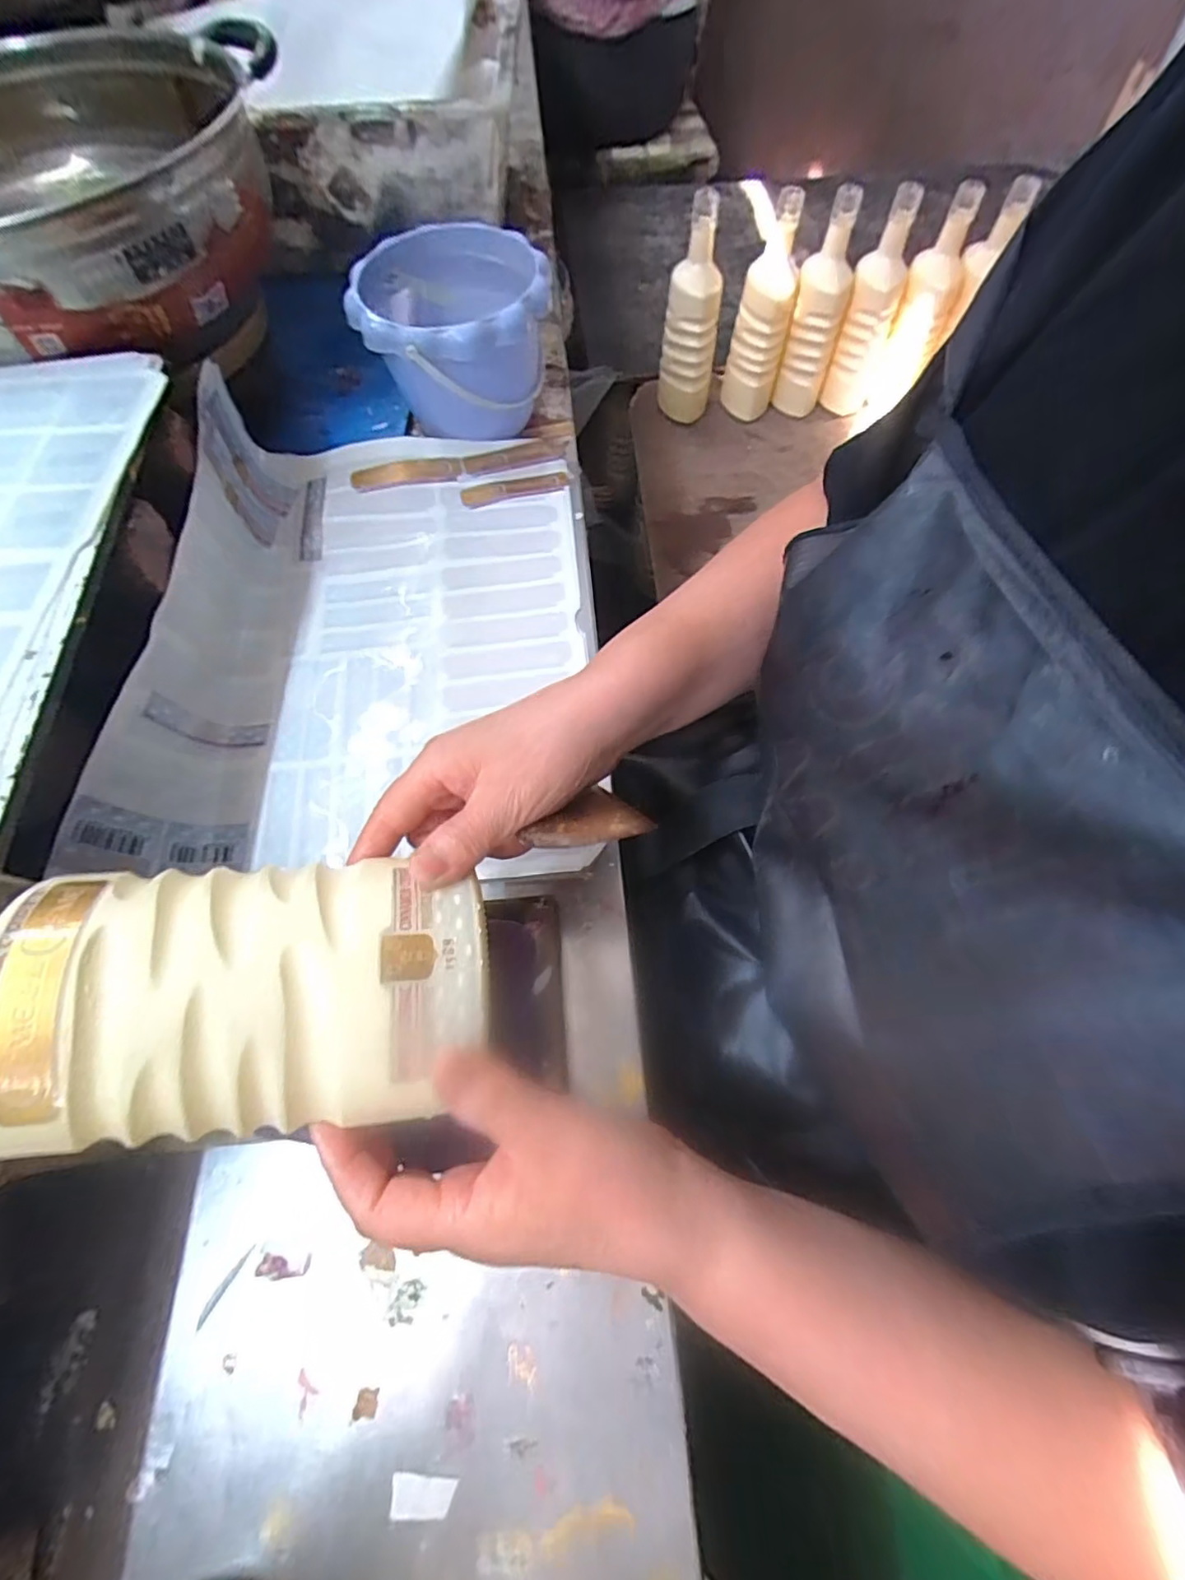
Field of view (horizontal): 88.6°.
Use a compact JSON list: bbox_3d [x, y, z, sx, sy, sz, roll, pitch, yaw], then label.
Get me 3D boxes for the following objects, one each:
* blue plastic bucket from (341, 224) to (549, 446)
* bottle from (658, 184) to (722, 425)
[{"bbox_3d":[-0.111,-0.370,0.514,0.148,0.113,0.143,0,67,1],"label":"blue plastic bucket"},{"bbox_3d":[0.137,-0.650,0.850,0.072,0.256,0.067,2,64,0],"label":"bottle"}]

